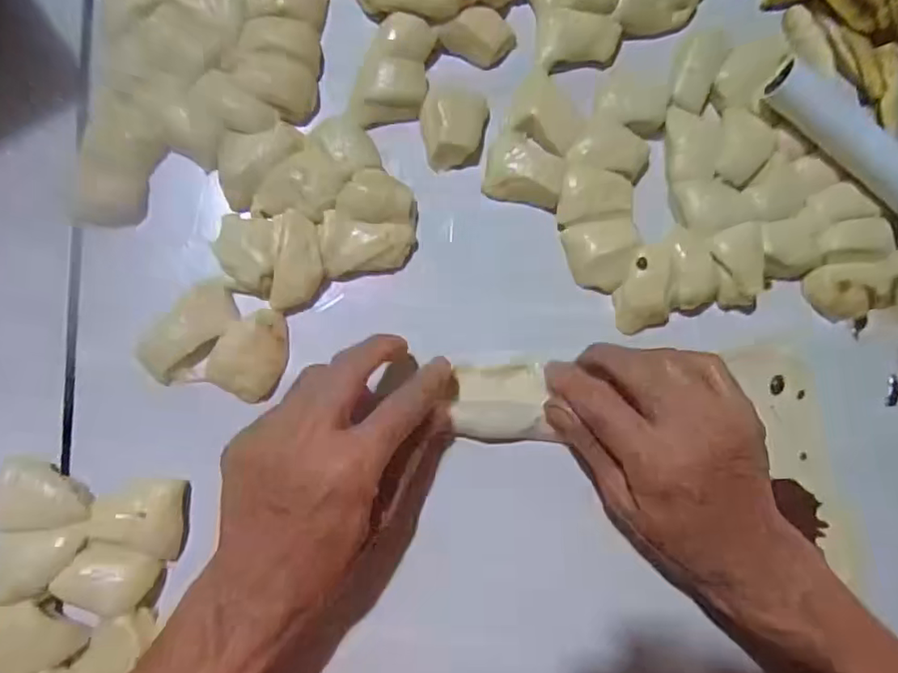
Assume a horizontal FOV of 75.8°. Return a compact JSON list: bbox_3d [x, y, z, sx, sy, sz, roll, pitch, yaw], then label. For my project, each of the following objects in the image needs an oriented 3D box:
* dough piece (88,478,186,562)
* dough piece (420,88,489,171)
[{"bbox_3d":[-0.165,0.096,0.304,0.043,0.014,0.040,3,84,-3],"label":"dough piece"},{"bbox_3d":[0.003,-0.127,0.345,0.038,0.018,0.054,13,84,-2],"label":"dough piece"}]

